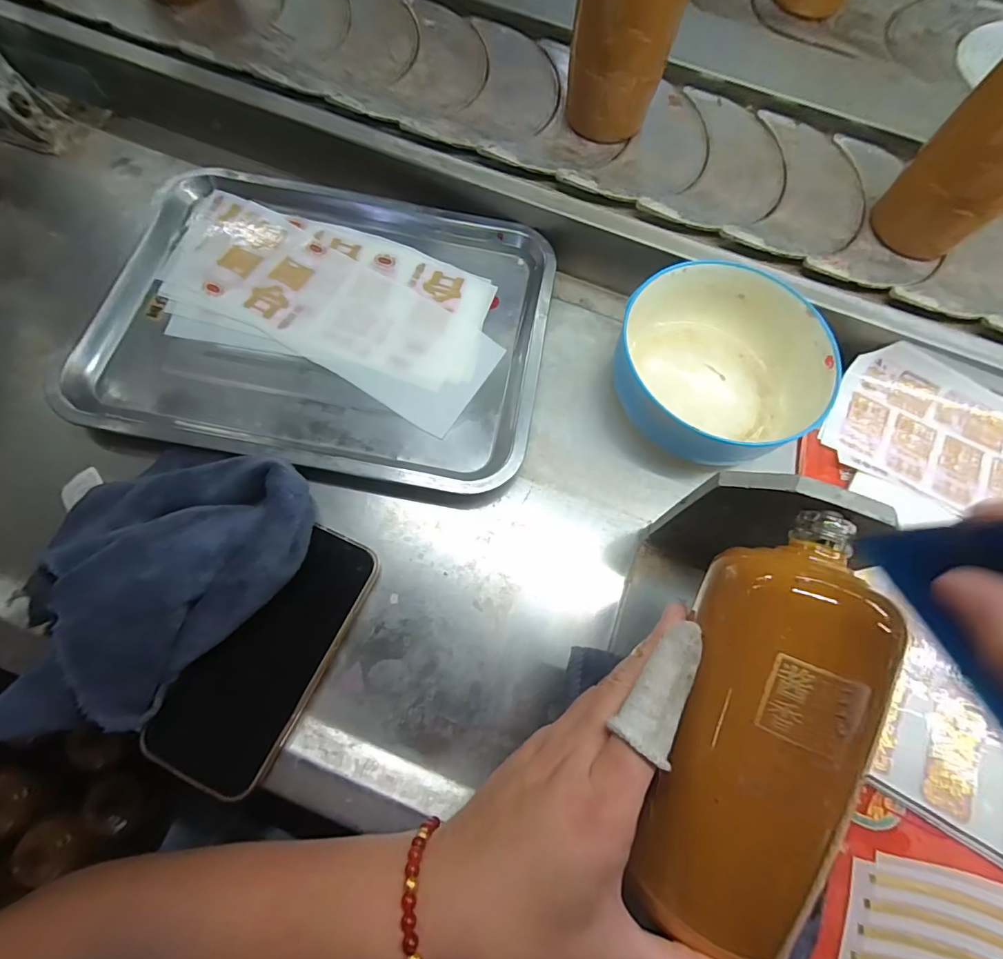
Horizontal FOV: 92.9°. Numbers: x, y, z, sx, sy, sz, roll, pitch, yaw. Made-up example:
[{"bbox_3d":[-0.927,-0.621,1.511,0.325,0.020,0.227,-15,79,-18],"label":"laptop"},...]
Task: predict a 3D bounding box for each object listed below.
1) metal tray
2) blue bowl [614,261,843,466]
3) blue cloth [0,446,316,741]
[{"bbox_3d":[-0.140,-0.134,0.391,0.346,0.033,0.264,11,72,2],"label":"metal tray"},{"bbox_3d":[0.177,-0.096,0.384,0.148,0.063,0.151,1,72,-4],"label":"blue bowl"},{"bbox_3d":[-0.221,0.055,0.290,0.143,0.077,0.196,35,73,8],"label":"blue cloth"}]

